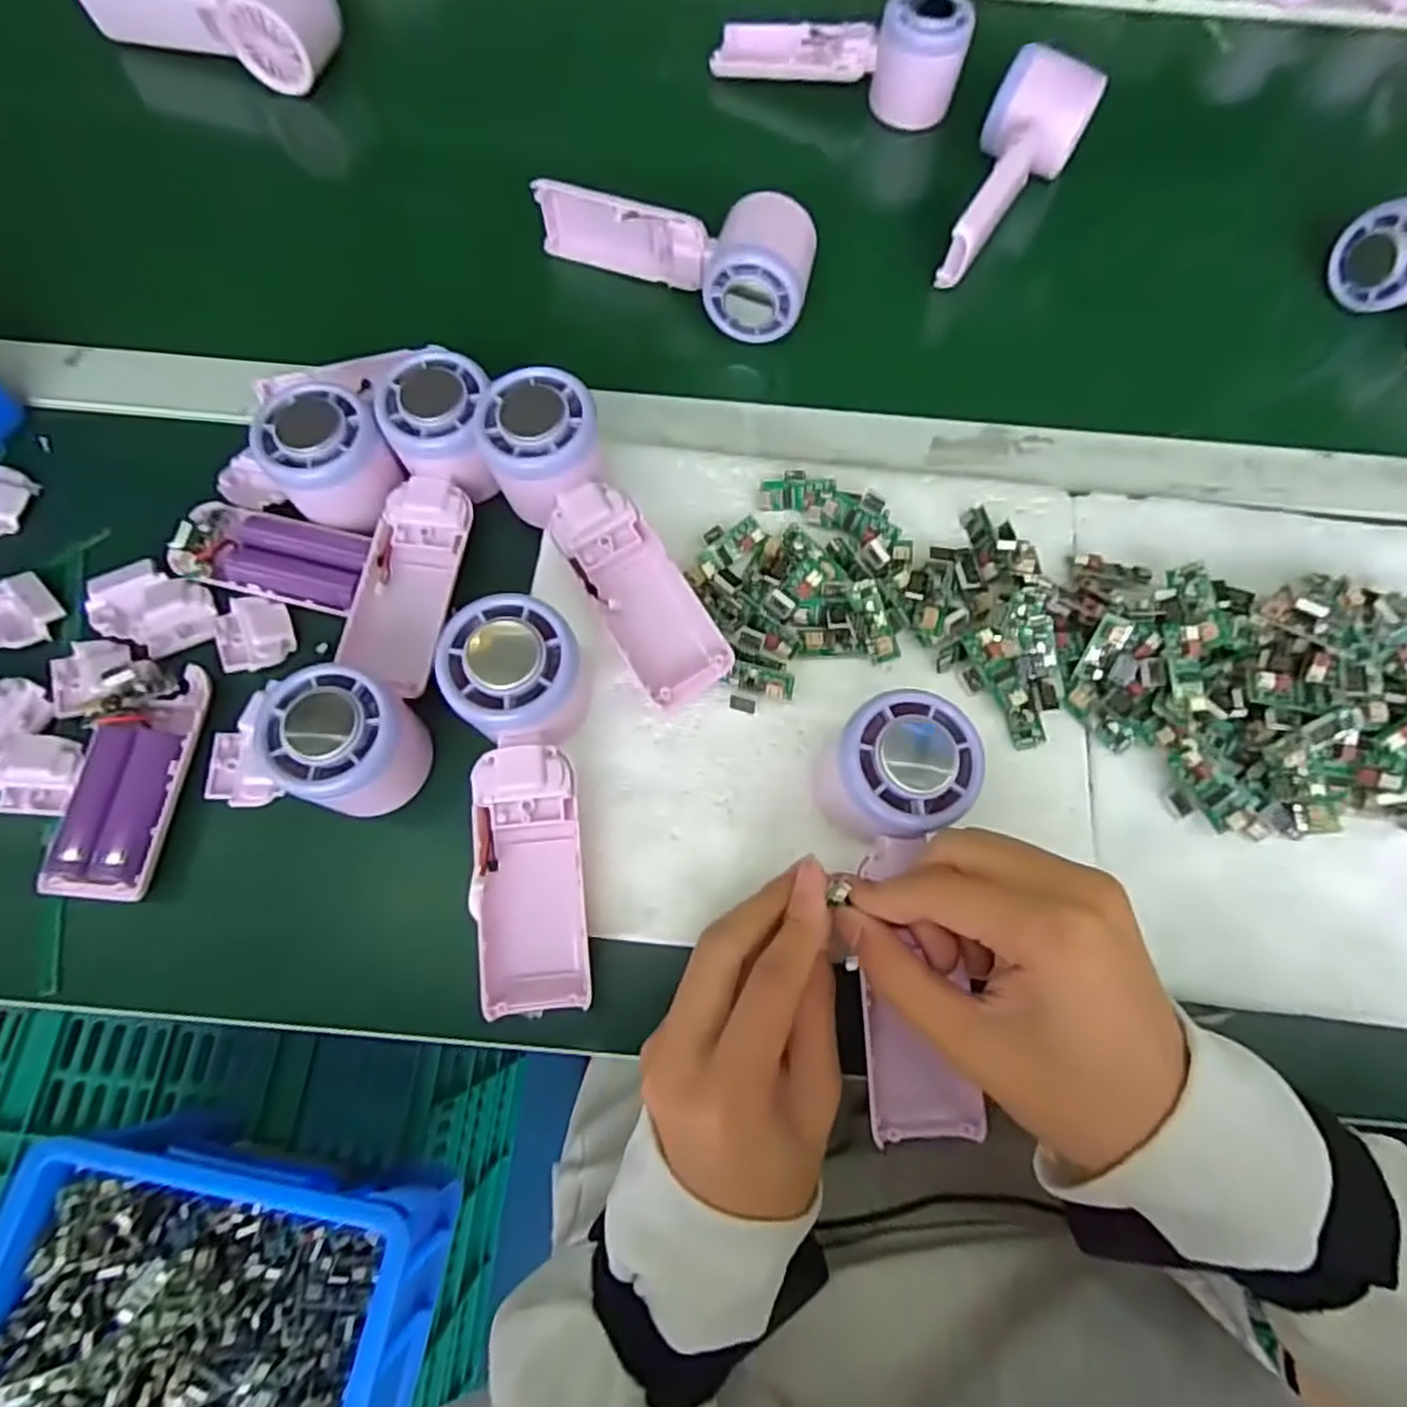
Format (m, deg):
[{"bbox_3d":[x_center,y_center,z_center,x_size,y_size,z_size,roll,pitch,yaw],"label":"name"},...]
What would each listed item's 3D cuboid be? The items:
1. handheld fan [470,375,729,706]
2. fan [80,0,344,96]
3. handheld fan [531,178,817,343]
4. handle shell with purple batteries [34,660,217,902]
[{"bbox_3d":[-0.048,-0.076,0.345,0.056,0.048,0.168,-29,80,-10],"label":"handheld fan"},{"bbox_3d":[-0.328,-0.461,0.488,0.161,0.055,0.055,14,71,4],"label":"fan"},{"bbox_3d":[-0.015,-0.270,0.430,0.165,0.056,0.049,28,73,8],"label":"handheld fan"},{"bbox_3d":[-0.259,0.033,0.334,0.042,0.022,0.106,6,71,1],"label":"handle shell with purple batteries"}]

